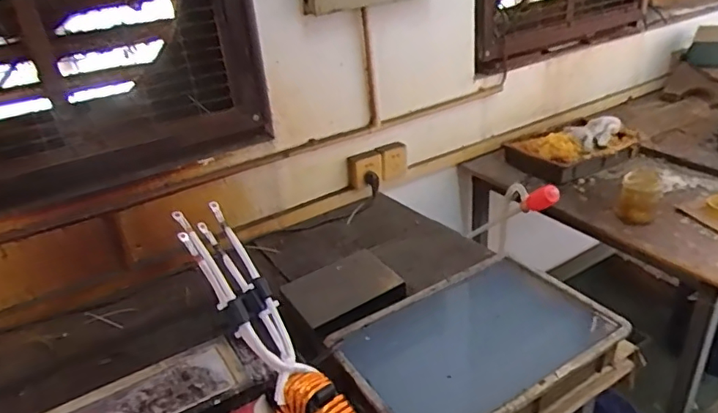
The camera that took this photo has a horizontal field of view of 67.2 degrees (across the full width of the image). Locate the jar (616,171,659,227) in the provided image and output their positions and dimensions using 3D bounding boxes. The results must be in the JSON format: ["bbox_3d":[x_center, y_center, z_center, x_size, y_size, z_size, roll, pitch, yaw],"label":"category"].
[{"bbox_3d":[0.696,-0.021,1.348,0.079,0.129,0.079,-5,28,3],"label":"jar"}]

